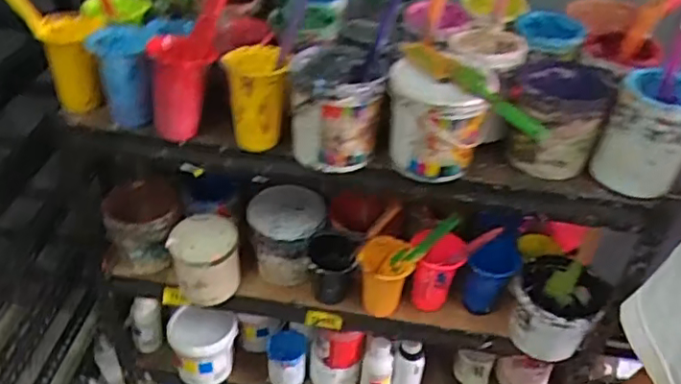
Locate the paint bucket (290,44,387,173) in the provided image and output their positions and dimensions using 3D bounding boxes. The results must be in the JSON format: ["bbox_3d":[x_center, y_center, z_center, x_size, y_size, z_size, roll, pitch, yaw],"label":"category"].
[{"bbox_3d":[-0.006,-0.112,0.793,0.114,0.132,0.136,5,38,2],"label":"paint bucket"}]

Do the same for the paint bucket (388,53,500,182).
[{"bbox_3d":[0.125,-0.087,0.764,0.126,0.138,0.126,3,38,-2],"label":"paint bucket"}]

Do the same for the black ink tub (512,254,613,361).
[{"bbox_3d":[0.329,0.187,0.915,0.119,0.136,0.111,3,38,-2],"label":"black ink tub"}]

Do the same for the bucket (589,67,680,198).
[{"bbox_3d":[0.377,-0.070,0.724,0.095,0.147,0.111,25,43,24],"label":"bucket"}]

